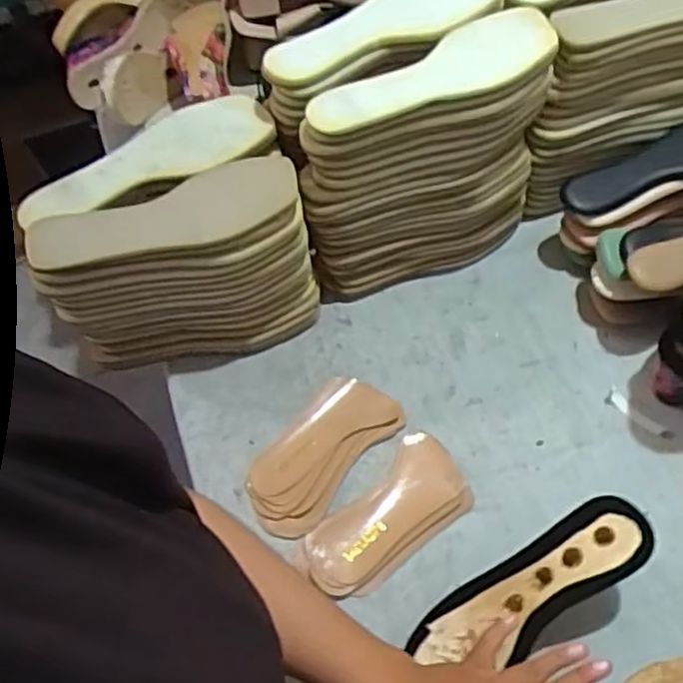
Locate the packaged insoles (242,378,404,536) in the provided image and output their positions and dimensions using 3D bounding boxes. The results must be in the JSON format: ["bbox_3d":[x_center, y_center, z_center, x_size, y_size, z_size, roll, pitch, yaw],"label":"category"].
[{"bbox_3d":[-0.021,0.108,0.702,0.084,0.015,0.172,34,66,22],"label":"packaged insoles"}]

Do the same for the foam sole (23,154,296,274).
[{"bbox_3d":[-0.155,-0.110,0.632,0.235,0.011,0.081,-15,58,-6],"label":"foam sole"}]

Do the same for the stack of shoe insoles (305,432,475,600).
[{"bbox_3d":[0.040,0.160,0.658,0.165,0.027,0.080,-35,62,-17],"label":"stack of shoe insoles"}]

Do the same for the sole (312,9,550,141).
[{"bbox_3d":[0.084,-0.236,0.642,0.241,0.021,0.076,-26,59,-8],"label":"sole"}]

